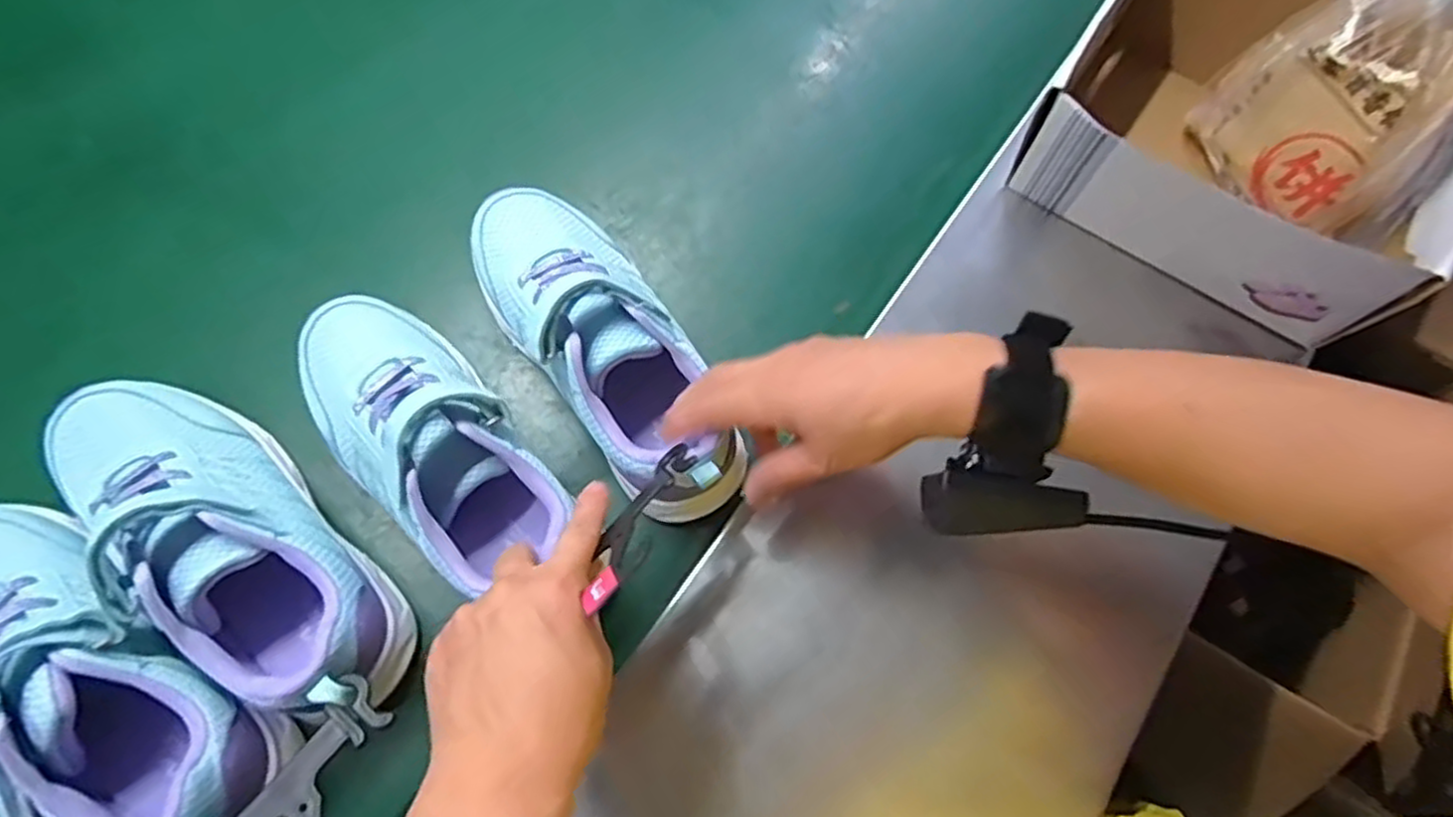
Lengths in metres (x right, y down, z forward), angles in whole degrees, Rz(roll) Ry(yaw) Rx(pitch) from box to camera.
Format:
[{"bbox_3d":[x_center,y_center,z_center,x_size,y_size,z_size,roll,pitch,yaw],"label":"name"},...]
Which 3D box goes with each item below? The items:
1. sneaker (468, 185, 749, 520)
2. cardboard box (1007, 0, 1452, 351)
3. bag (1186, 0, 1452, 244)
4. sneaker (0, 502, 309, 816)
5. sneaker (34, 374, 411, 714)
[{"bbox_3d":[-0.073,-0.040,0.425,0.085,0.086,0.238,-30,65,-13],"label":"sneaker"},{"bbox_3d":[0.332,-0.174,0.477,0.228,0.093,0.196,31,71,10],"label":"cardboard box"},{"bbox_3d":[0.382,-0.183,0.445,0.079,0.128,0.129,-16,70,-8],"label":"bag"},{"bbox_3d":[-0.311,0.136,0.362,0.249,0.086,0.084,36,72,12],"label":"sneaker"},{"bbox_3d":[-0.266,0.069,0.386,0.230,0.086,0.082,41,73,13],"label":"sneaker"}]

